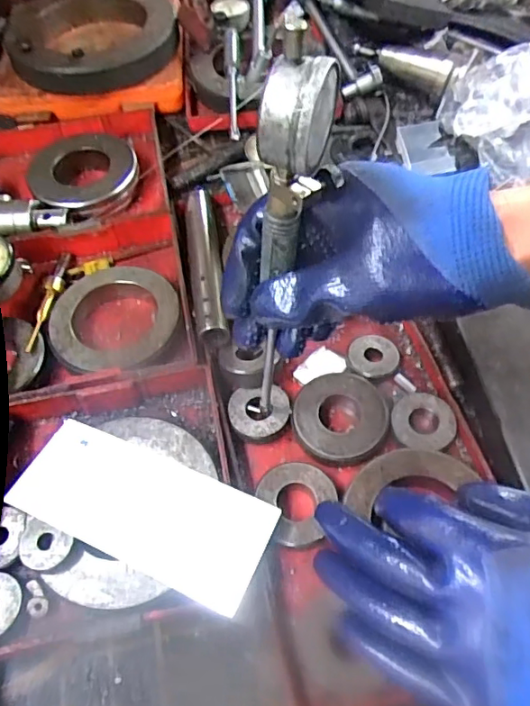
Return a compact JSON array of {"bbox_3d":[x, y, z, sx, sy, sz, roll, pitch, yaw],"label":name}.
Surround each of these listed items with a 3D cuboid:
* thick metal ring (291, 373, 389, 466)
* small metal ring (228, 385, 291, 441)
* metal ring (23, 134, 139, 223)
[{"bbox_3d":[0.049,0.042,0.359,0.060,0.013,0.062,-1,57,2],"label":"thick metal ring"},{"bbox_3d":[-0.004,0.040,0.367,0.040,0.007,0.036,-1,57,2],"label":"small metal ring"},{"bbox_3d":[-0.164,-0.163,0.495,0.094,0.009,0.098,19,60,15],"label":"metal ring"}]

